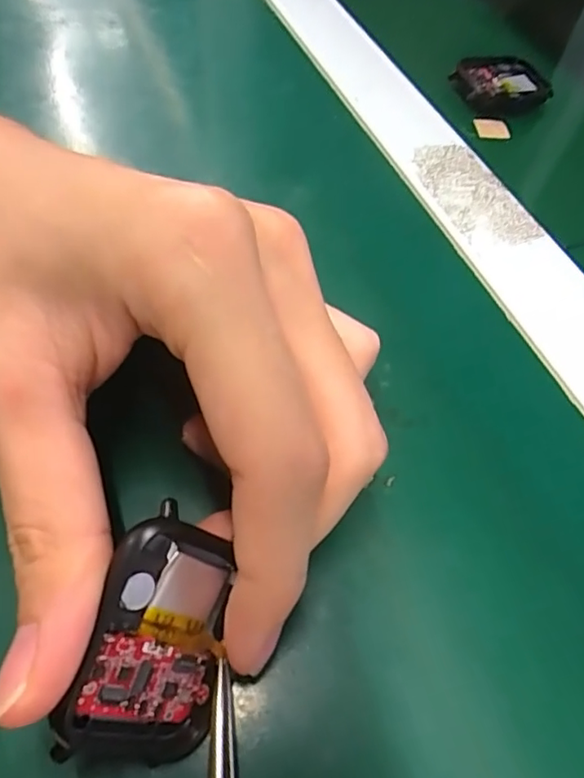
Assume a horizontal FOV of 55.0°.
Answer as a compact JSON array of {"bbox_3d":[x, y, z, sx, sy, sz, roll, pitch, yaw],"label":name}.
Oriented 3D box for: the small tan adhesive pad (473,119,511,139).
[{"bbox_3d":[0.099,-0.128,0.275,0.016,0.004,0.015,-7,57,-9],"label":"small tan adhesive pad"}]

